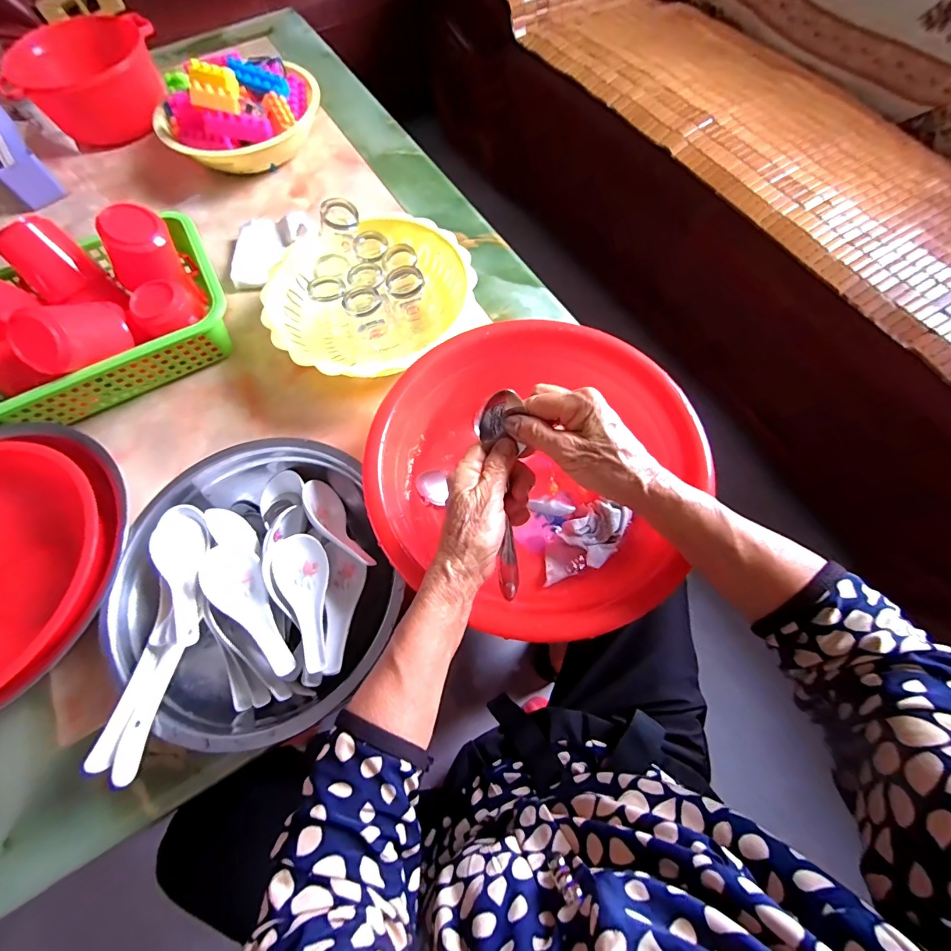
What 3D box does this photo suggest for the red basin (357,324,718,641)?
[{"bbox_3d":[0.051,-0.007,0.412,0.286,0.086,0.294,0,68,1],"label":"red basin"}]

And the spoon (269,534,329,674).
[{"bbox_3d":[-0.148,0.110,0.366,0.044,0.031,0.127,-23,53,-8],"label":"spoon"}]

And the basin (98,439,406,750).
[{"bbox_3d":[-0.204,0.099,0.395,0.241,0.097,0.258,0,68,1],"label":"basin"}]

